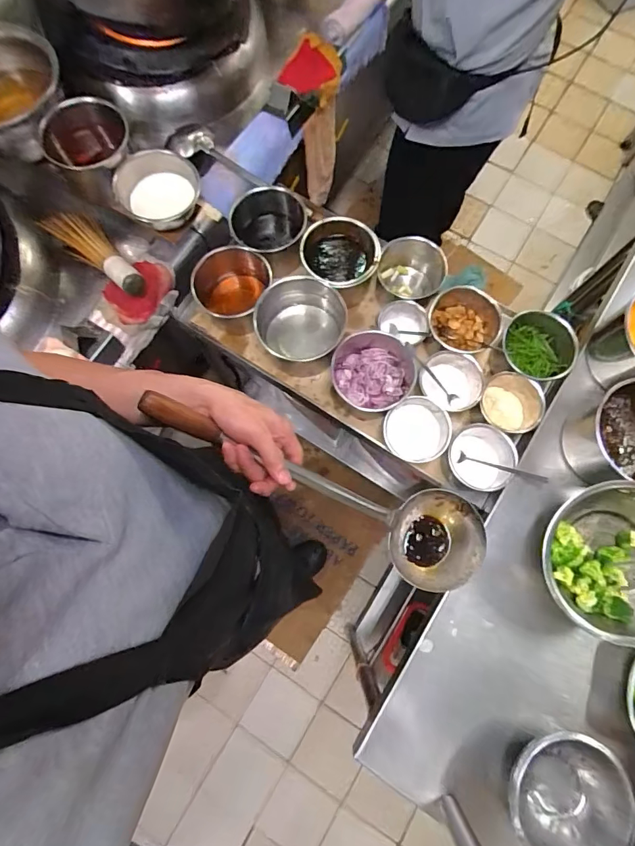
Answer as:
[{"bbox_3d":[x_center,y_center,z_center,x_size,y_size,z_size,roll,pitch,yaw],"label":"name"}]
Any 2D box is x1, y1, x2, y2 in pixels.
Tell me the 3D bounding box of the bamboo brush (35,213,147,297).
[{"bbox_3d":[-0.452,-0.355,0.885,0.294,0.062,0.087,42,81,9],"label":"bamboo brush"}]

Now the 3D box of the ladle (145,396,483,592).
[{"bbox_3d":[0.015,0.092,0.558,0.491,0.091,0.136,27,77,-25],"label":"ladle"}]

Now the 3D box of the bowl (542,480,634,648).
[{"bbox_3d":[0.459,0.210,0.655,0.198,0.091,0.222,0,77,1],"label":"bowl"}]

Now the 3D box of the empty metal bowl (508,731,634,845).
[{"bbox_3d":[0.358,0.537,0.618,0.169,0.068,0.170,0,77,1],"label":"empty metal bowl"}]

